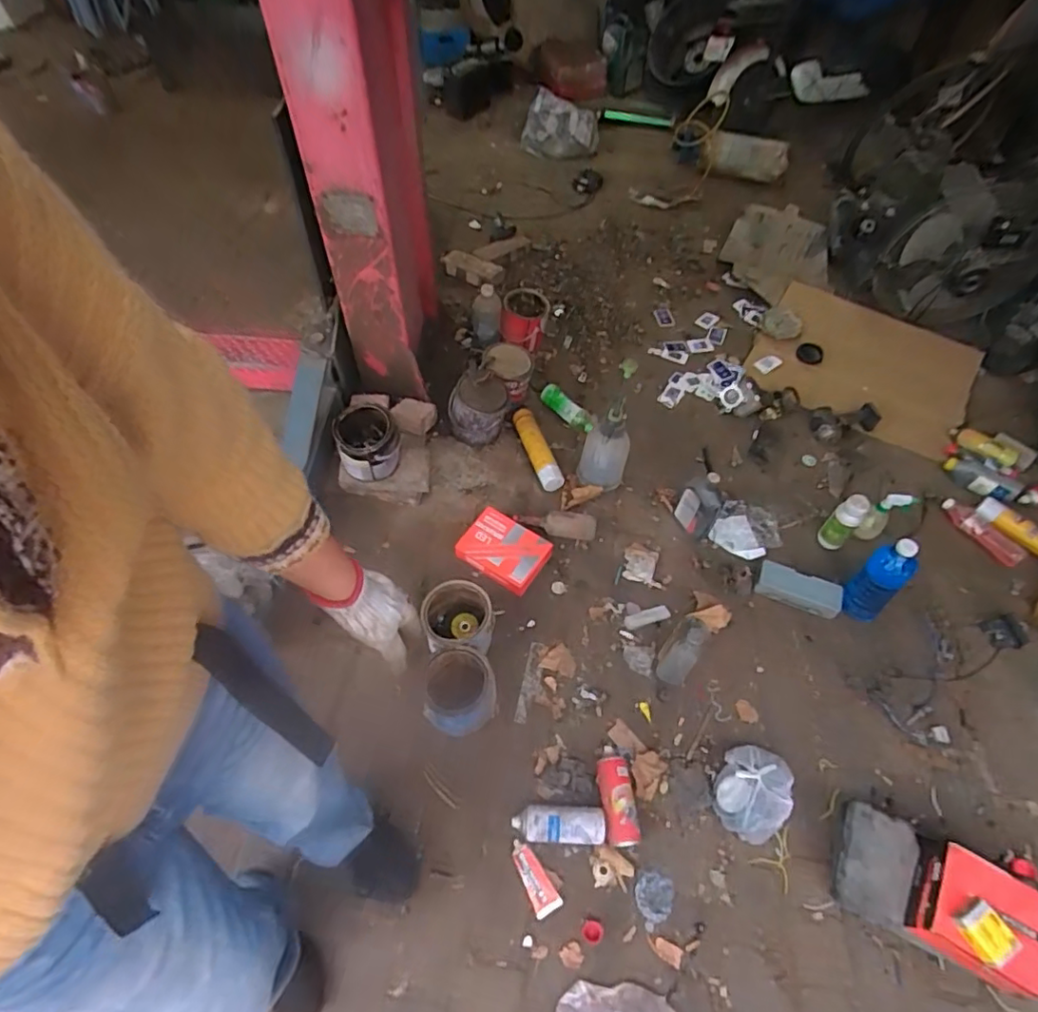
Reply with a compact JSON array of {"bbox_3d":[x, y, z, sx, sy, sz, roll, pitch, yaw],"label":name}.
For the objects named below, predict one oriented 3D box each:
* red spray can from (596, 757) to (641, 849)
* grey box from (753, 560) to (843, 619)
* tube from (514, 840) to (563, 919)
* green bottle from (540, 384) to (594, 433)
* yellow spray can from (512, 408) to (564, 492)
[{"bbox_3d":[0.202,0.600,1.191,0.070,0.054,0.161,-3,55,-4],"label":"red spray can"},{"bbox_3d":[0.683,0.205,1.431,0.193,0.048,0.084,20,57,12],"label":"grey box"},{"bbox_3d":[0.026,0.718,1.129,0.052,0.016,0.131,-28,60,-19],"label":"tube"},{"bbox_3d":[0.148,-0.296,1.773,0.065,0.056,0.201,-36,63,-23],"label":"green bottle"},{"bbox_3d":[0.053,-0.165,1.674,0.067,0.054,0.282,-14,57,-11],"label":"yellow spray can"}]

